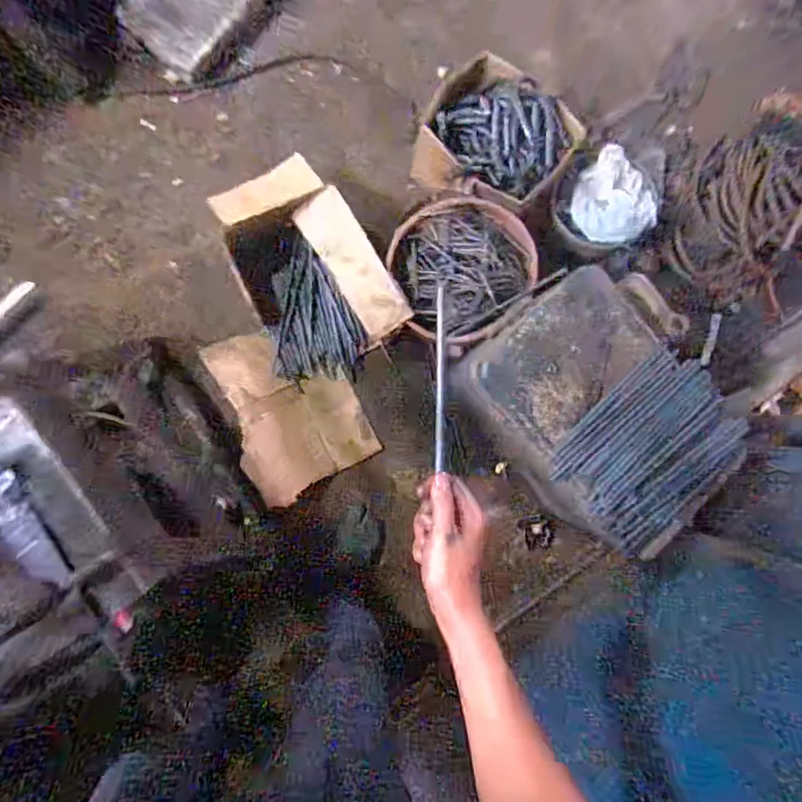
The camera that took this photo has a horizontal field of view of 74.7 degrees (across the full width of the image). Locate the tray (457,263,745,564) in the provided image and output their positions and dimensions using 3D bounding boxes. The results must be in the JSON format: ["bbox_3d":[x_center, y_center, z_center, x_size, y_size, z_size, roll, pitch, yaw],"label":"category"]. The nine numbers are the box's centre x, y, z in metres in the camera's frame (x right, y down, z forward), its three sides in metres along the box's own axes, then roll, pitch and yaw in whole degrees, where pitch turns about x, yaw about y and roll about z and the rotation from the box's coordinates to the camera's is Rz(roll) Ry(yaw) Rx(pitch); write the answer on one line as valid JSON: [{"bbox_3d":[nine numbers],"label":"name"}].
[{"bbox_3d":[0.376,0.024,0.989,0.353,0.118,0.481,-39,92,-7],"label":"tray"}]

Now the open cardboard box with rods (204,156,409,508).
[{"bbox_3d":[-0.213,-0.277,1.172,0.315,0.154,0.451,-28,91,-7],"label":"open cardboard box with rods"}]

